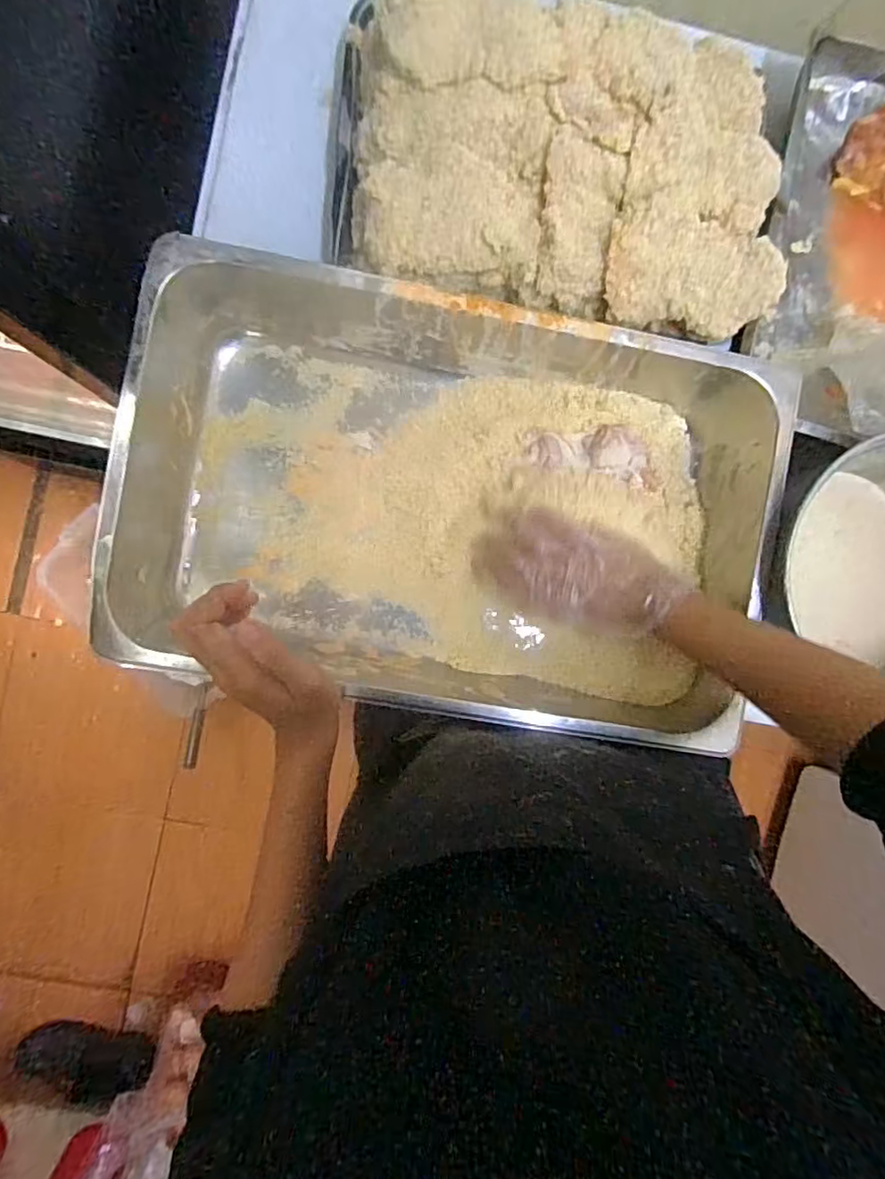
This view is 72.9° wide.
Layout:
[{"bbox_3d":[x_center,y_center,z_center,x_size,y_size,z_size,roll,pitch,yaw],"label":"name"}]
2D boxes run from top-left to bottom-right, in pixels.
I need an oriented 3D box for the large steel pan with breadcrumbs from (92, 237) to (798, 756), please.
[{"bbox_3d":[0.007,-0.068,0.520,0.510,0.106,0.319,8,89,-5],"label":"large steel pan with breadcrumbs"}]

